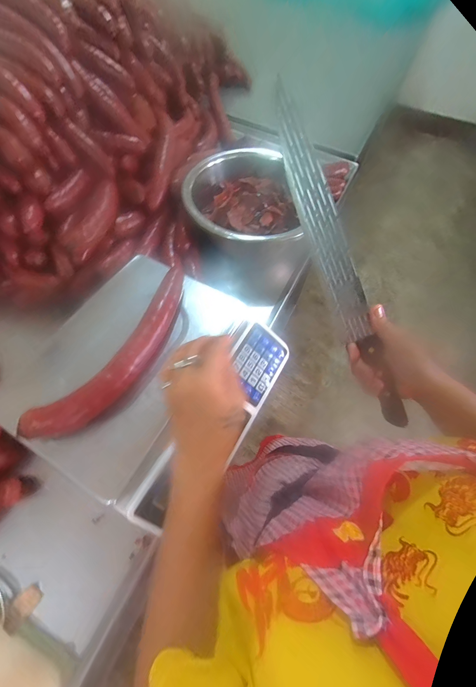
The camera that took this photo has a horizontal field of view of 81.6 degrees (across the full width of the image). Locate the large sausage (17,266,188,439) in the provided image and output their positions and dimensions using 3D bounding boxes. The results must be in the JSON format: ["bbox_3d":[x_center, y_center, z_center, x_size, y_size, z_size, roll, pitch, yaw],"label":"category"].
[{"bbox_3d":[-0.147,0.010,0.375,0.068,0.037,0.281,32,66,12],"label":"large sausage"}]

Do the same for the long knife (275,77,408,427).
[{"bbox_3d":[0.124,-0.074,0.328,0.401,0.037,0.012,65,29,-13],"label":"long knife"}]

